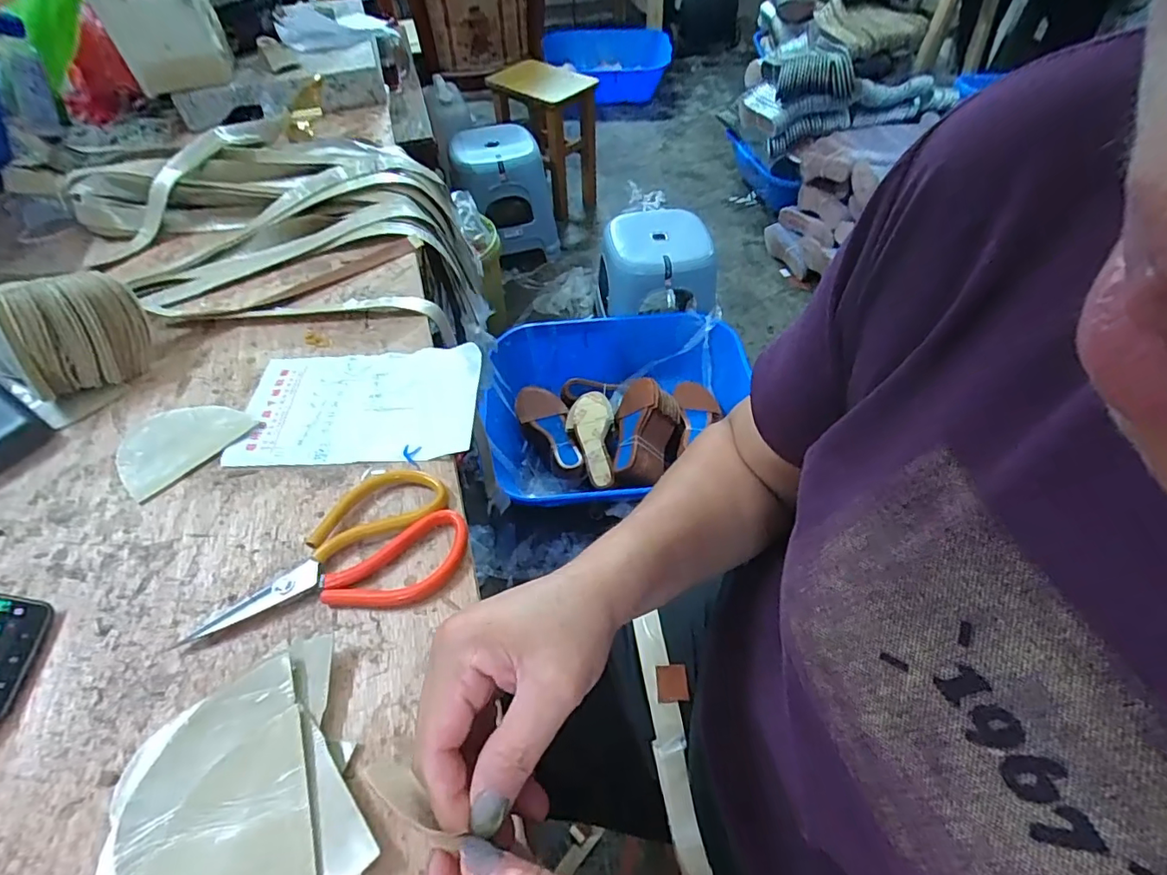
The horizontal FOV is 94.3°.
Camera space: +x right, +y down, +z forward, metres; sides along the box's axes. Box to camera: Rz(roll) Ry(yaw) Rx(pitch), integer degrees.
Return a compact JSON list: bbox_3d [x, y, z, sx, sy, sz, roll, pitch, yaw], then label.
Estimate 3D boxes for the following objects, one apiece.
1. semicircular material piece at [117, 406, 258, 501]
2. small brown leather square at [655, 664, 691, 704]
[{"bbox_3d":[-0.346,-0.001,0.464,0.077,0.006,0.101,36,61,27],"label":"semicircular material piece"},{"bbox_3d":[0.073,0.201,0.445,0.025,0.004,0.028,-4,52,0],"label":"small brown leather square"}]

